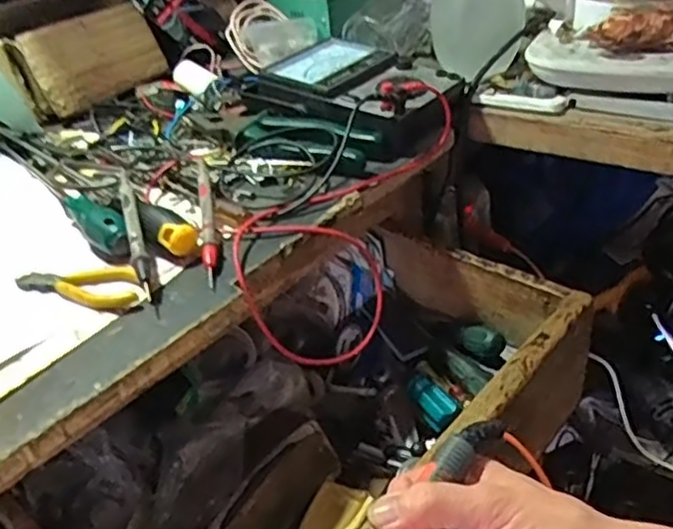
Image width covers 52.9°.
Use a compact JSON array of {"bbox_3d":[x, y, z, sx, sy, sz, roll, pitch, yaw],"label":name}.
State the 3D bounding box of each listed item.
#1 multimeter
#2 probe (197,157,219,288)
[{"bbox_3d":[0.025,-0.170,0.627,0.166,0.038,0.116,22,44,37],"label":"multimeter"},{"bbox_3d":[-0.097,-0.037,0.508,0.011,0.010,0.148,-11,46,-4],"label":"probe"}]

